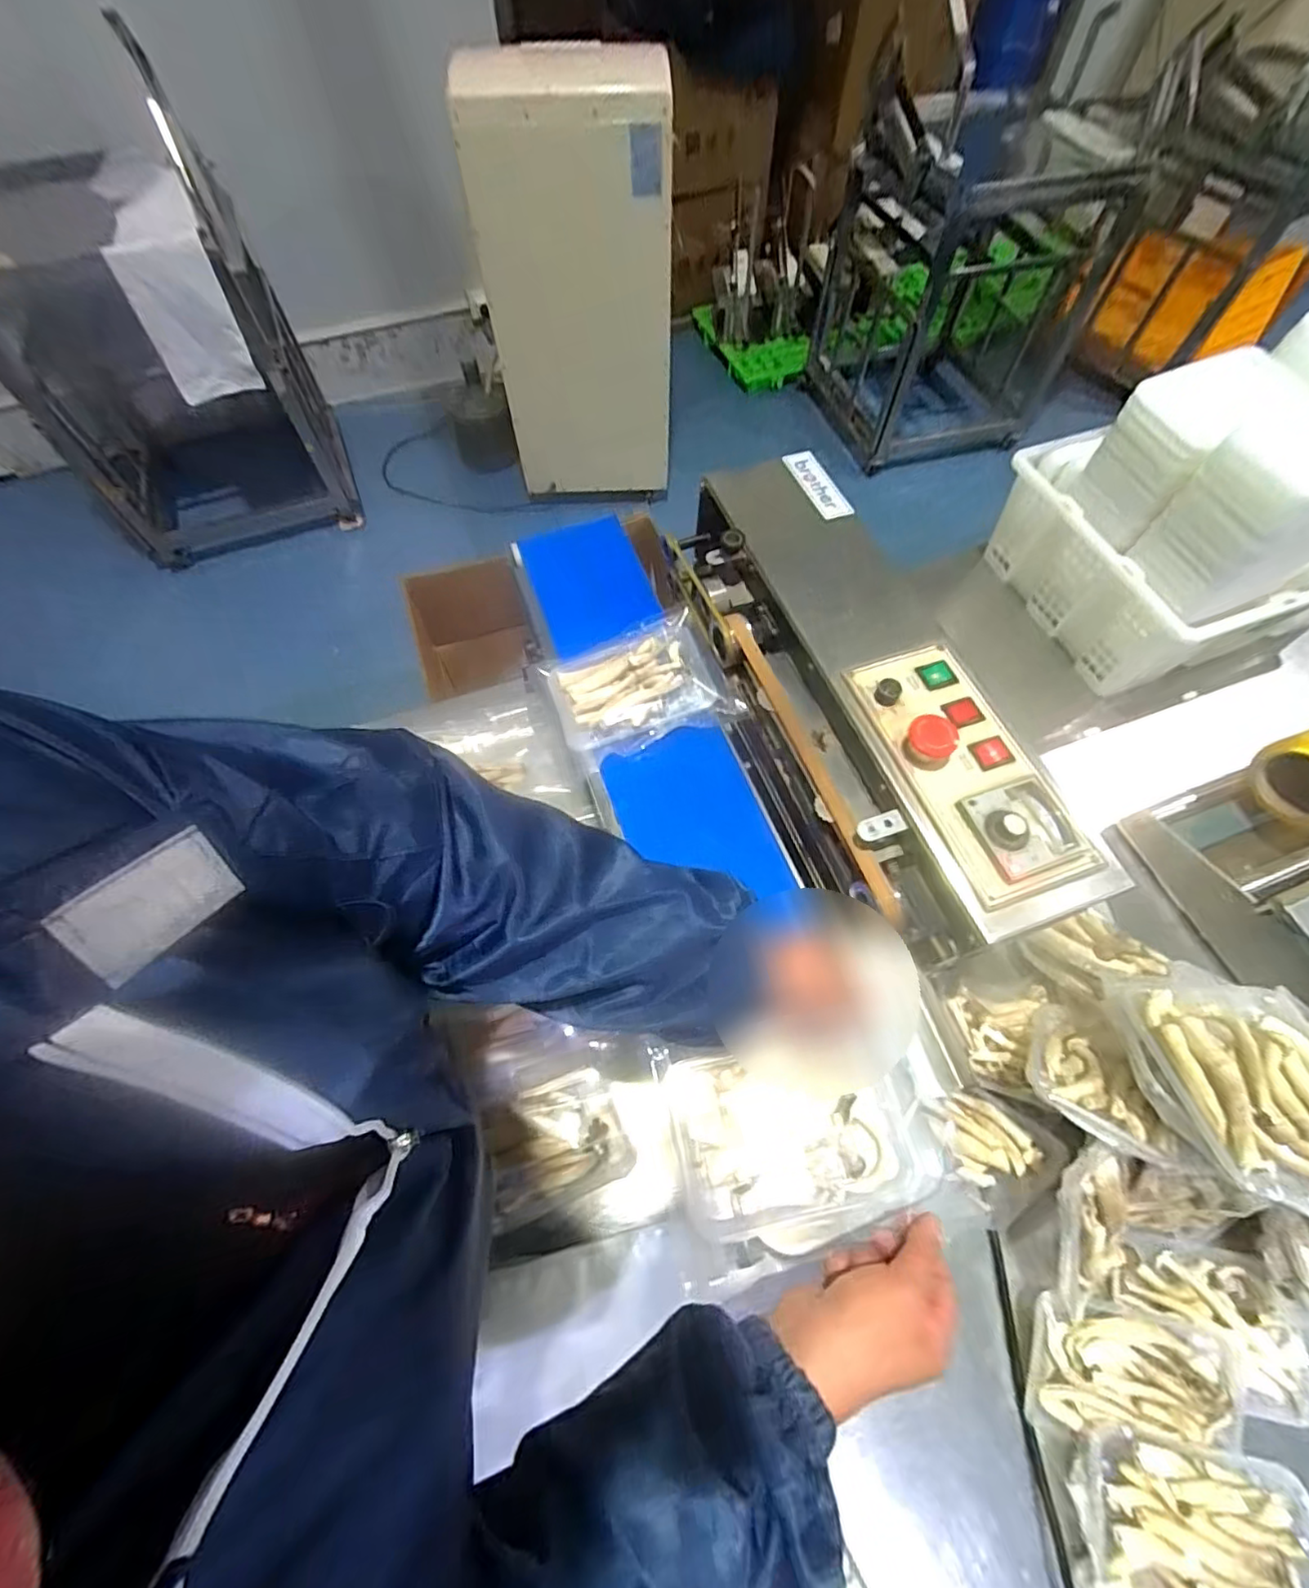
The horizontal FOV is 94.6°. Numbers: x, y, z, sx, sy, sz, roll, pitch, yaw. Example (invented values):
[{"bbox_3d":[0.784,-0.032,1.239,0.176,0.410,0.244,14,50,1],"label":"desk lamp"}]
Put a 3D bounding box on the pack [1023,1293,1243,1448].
[{"bbox_3d":[0.392,0.482,0.498,0.153,0.040,0.090,8,63,5],"label":"pack"}]

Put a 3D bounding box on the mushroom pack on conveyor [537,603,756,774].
[{"bbox_3d":[-0.015,-0.114,0.635,0.181,0.037,0.150,-19,64,-9],"label":"mushroom pack on conveyor"}]

